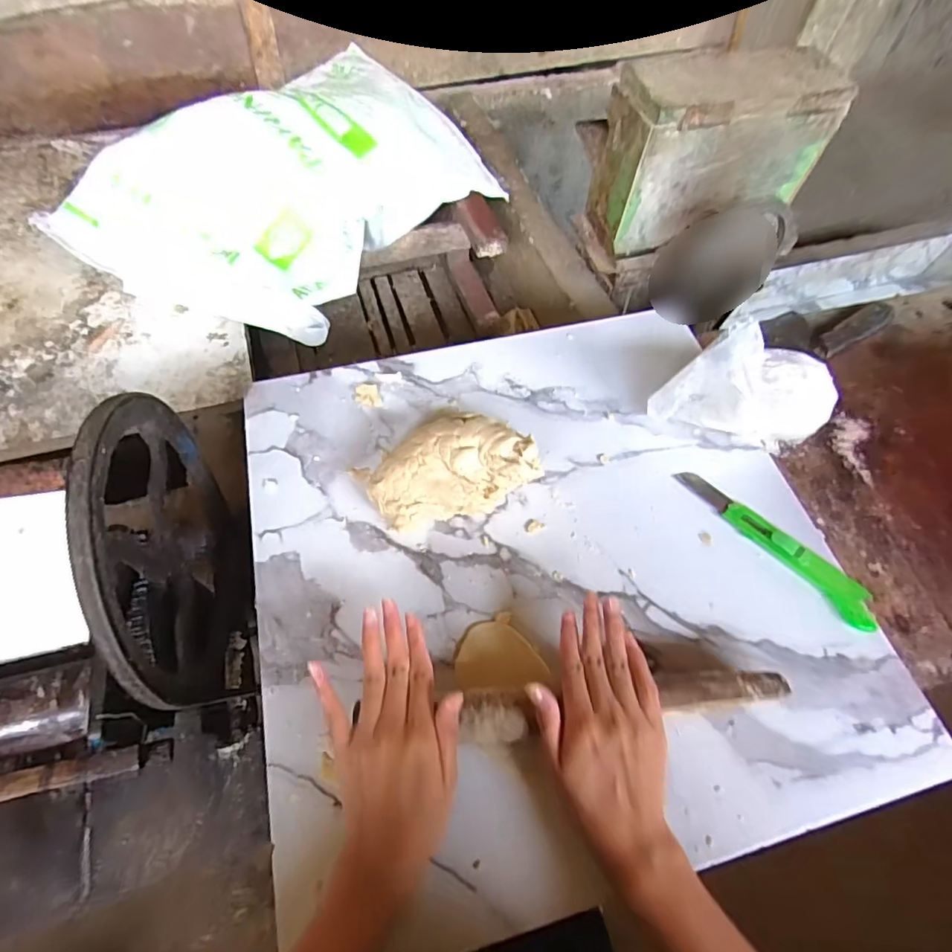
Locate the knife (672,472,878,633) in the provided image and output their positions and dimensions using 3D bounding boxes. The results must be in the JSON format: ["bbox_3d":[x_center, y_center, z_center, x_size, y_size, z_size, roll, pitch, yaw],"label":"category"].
[{"bbox_3d":[0.264,0.057,0.461,0.033,0.013,0.190,-39,68,-22],"label":"knife"}]

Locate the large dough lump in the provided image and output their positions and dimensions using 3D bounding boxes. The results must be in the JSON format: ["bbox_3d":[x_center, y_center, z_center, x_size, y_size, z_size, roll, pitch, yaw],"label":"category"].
[{"bbox_3d":[-0.020,-0.006,0.460,0.148,0.063,0.083,-12,61,-9],"label":"large dough lump"}]

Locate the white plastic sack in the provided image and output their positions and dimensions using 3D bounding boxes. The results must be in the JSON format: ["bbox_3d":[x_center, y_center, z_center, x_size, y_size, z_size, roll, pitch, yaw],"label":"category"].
[{"bbox_3d":[-0.287,-0.485,0.875,0.398,0.192,0.649,34,63,14],"label":"white plastic sack"}]

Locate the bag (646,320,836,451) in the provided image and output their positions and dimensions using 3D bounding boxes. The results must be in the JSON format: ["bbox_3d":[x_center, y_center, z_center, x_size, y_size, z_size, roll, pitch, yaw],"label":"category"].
[{"bbox_3d":[0.253,-0.080,0.479,0.155,0.120,0.062,-7,60,-6],"label":"bag"}]

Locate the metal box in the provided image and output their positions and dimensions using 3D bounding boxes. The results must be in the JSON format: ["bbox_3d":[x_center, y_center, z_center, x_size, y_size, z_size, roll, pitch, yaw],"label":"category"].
[{"bbox_3d":[0.390,-0.534,0.868,0.358,0.226,0.131,-12,62,-11],"label":"metal box"}]

